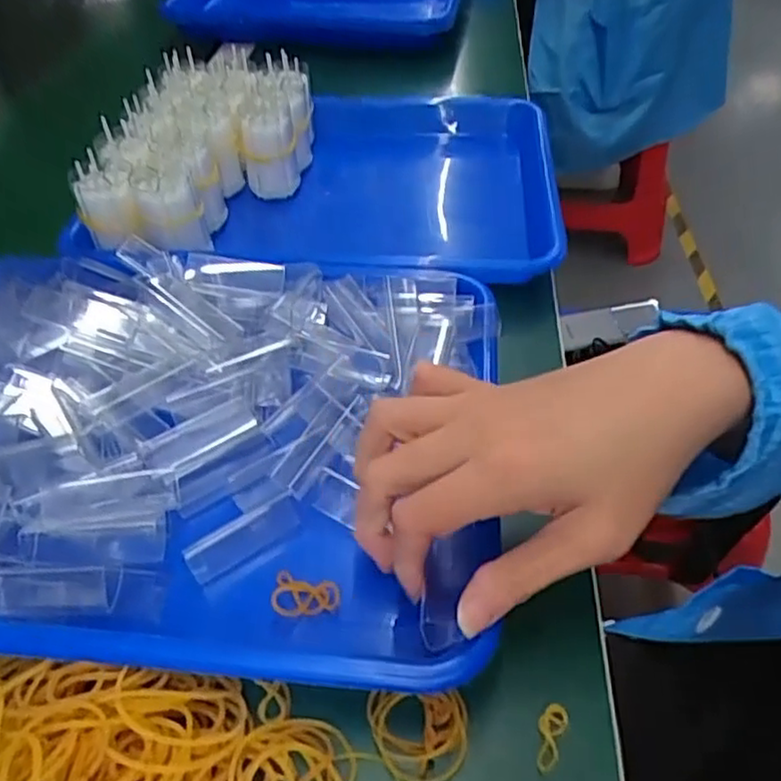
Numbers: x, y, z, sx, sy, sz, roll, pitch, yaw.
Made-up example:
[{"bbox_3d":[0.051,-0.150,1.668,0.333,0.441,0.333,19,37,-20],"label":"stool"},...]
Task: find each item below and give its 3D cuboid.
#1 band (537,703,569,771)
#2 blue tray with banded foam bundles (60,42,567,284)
[{"bbox_3d":[0.058,0.125,0.250,0.010,0.004,0.024,17,48,18],"label":"band"},{"bbox_3d":[-0.047,-0.169,0.513,0.311,0.092,0.194,-3,45,-1],"label":"blue tray with banded foam bundles"}]

